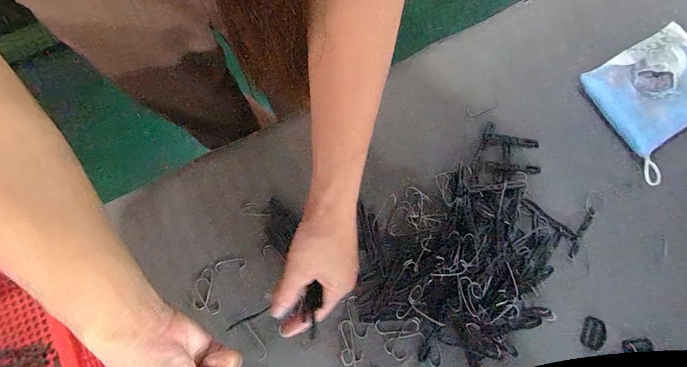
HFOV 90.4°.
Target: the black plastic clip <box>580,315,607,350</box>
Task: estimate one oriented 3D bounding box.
[{"bbox_3d":[0.268,0.161,0.366,0.026,0.006,0.031,23,75,5],"label":"black plastic clip"}]

